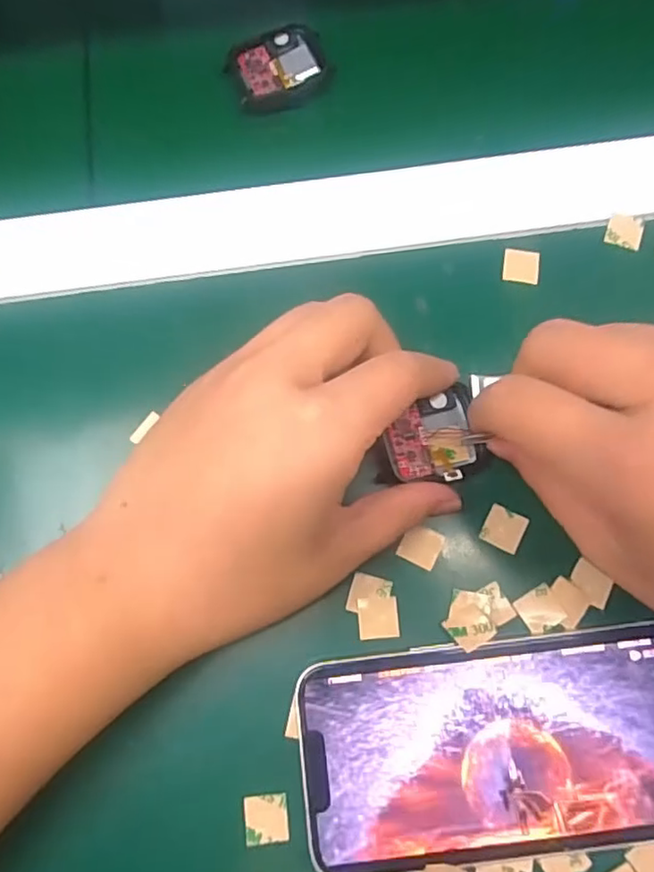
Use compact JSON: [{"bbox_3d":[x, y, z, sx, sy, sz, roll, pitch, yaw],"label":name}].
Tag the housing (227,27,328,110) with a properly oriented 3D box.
[{"bbox_3d":[-0.023,-0.177,0.290,0.045,0.007,0.037,-24,78,-4],"label":"housing"}]

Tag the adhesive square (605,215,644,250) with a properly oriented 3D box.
[{"bbox_3d":[0.131,-0.091,0.264,0.015,0.004,0.016,14,78,4],"label":"adhesive square"}]

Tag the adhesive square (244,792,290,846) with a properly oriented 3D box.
[{"bbox_3d":[-0.022,0.138,0.217,0.016,0.004,0.015,-7,72,-1],"label":"adhesive square"}]

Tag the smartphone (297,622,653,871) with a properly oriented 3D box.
[{"bbox_3d":[0.064,0.110,0.216,0.142,0.010,0.070,-8,77,-1],"label":"smartphone"}]

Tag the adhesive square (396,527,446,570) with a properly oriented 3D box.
[{"bbox_3d":[0.037,0.043,0.237,0.015,0.004,0.015,26,79,7],"label":"adhesive square"}]

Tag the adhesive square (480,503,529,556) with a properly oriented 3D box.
[{"bbox_3d":[0.070,0.036,0.236,0.015,0.004,0.015,27,79,7],"label":"adhesive square"}]

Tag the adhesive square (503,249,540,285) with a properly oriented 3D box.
[{"bbox_3d":[0.085,-0.074,0.261,0.015,0.004,0.015,7,77,3],"label":"adhesive square"}]

